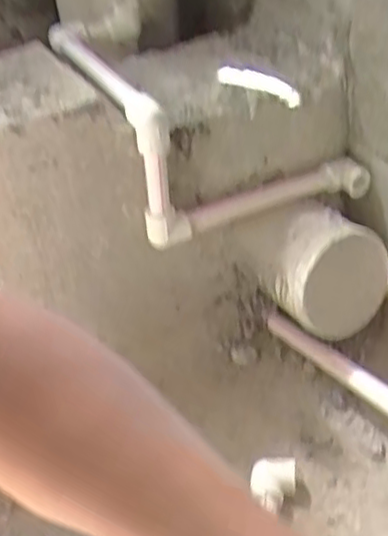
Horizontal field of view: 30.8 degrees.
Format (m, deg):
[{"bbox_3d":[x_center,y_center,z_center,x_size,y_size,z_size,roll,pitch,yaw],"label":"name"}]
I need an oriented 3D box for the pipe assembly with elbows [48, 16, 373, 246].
[{"bbox_3d":[0.010,-0.176,0.784,0.251,0.157,0.265,-19,37,-17],"label":"pipe assembly with elbows"}]

